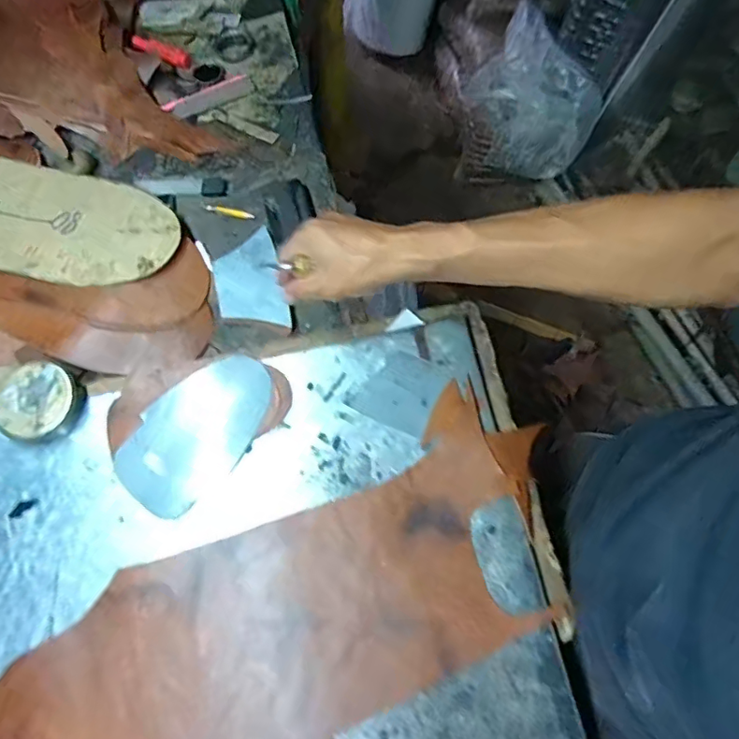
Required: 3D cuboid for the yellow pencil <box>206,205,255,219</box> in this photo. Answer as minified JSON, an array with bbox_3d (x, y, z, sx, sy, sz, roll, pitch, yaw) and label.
[{"bbox_3d":[-0.166,-0.189,0.640,0.061,0.004,0.010,17,67,8],"label":"yellow pencil"}]

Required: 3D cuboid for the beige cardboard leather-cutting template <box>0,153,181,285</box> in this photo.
[{"bbox_3d":[-0.360,-0.171,0.630,0.290,0.008,0.152,14,65,12],"label":"beige cardboard leather-cutting template"}]

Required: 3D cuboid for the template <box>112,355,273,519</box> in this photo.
[{"bbox_3d":[-0.163,0.057,0.515,0.161,0.007,0.099,-42,76,-12],"label":"template"}]

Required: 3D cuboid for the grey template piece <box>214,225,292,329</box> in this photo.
[{"bbox_3d":[-0.133,-0.098,0.595,0.070,0.009,0.127,-14,66,-6],"label":"grey template piece"}]

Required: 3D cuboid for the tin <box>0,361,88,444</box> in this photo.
[{"bbox_3d":[-0.317,0.033,0.521,0.066,0.033,0.075,29,69,12],"label":"tin"}]

